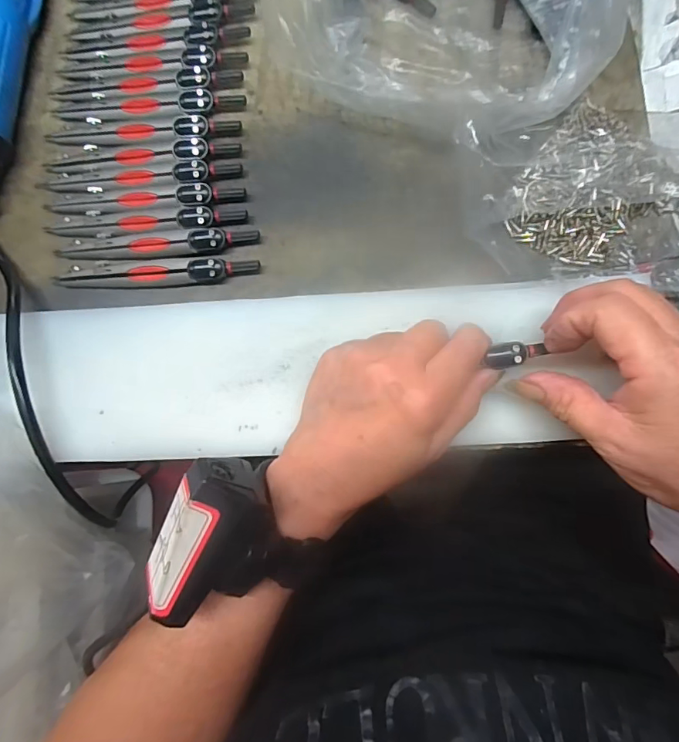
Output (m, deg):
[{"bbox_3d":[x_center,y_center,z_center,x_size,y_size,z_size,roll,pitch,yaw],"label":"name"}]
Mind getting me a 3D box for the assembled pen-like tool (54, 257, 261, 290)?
[{"bbox_3d":[-0.114,-0.060,0.286,0.127,0.011,0.014,-2,82,3],"label":"assembled pen-like tool"}]

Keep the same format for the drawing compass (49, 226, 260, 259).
[{"bbox_3d":[-0.115,-0.079,0.288,0.126,0.011,0.016,-1,82,3],"label":"drawing compass"}]

